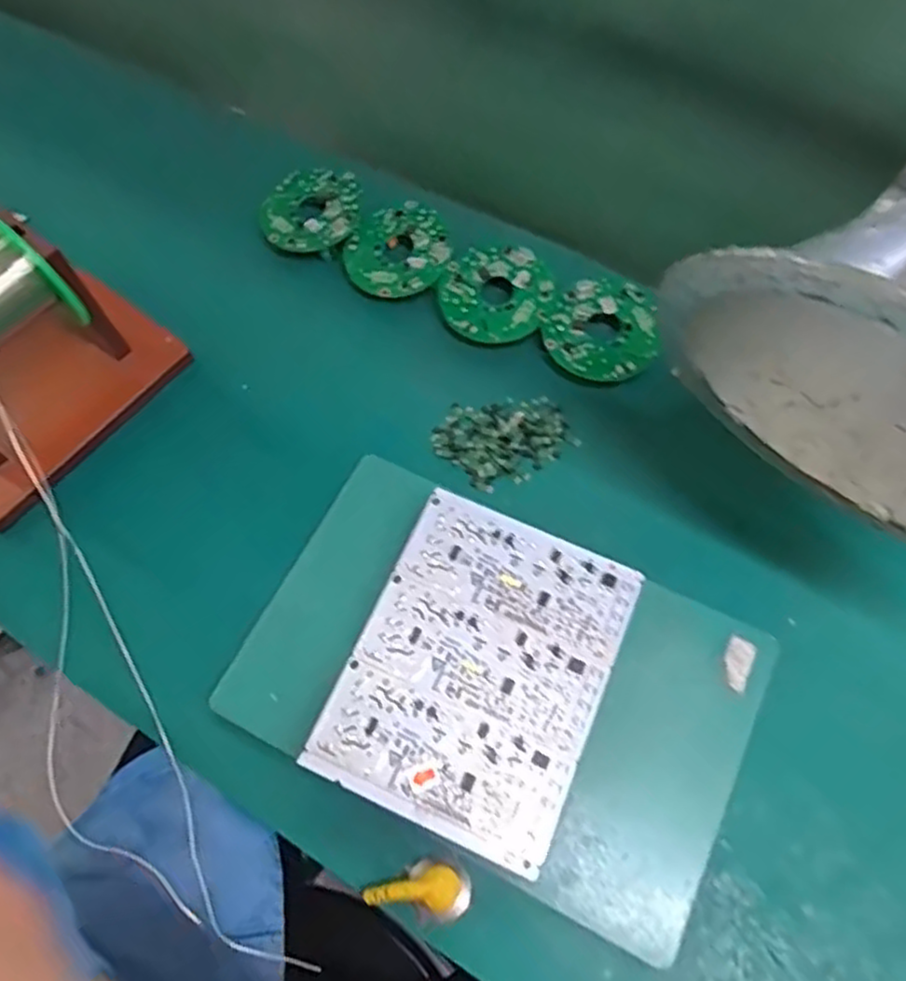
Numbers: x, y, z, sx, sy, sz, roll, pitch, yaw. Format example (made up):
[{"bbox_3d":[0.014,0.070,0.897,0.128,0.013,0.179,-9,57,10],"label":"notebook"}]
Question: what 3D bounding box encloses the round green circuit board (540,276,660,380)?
[{"bbox_3d":[0.083,-0.088,0.400,0.062,0.004,0.060,-1,70,4],"label":"round green circuit board"}]

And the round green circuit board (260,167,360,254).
[{"bbox_3d":[-0.088,-0.171,0.446,0.059,0.009,0.056,-2,75,6],"label":"round green circuit board"}]

